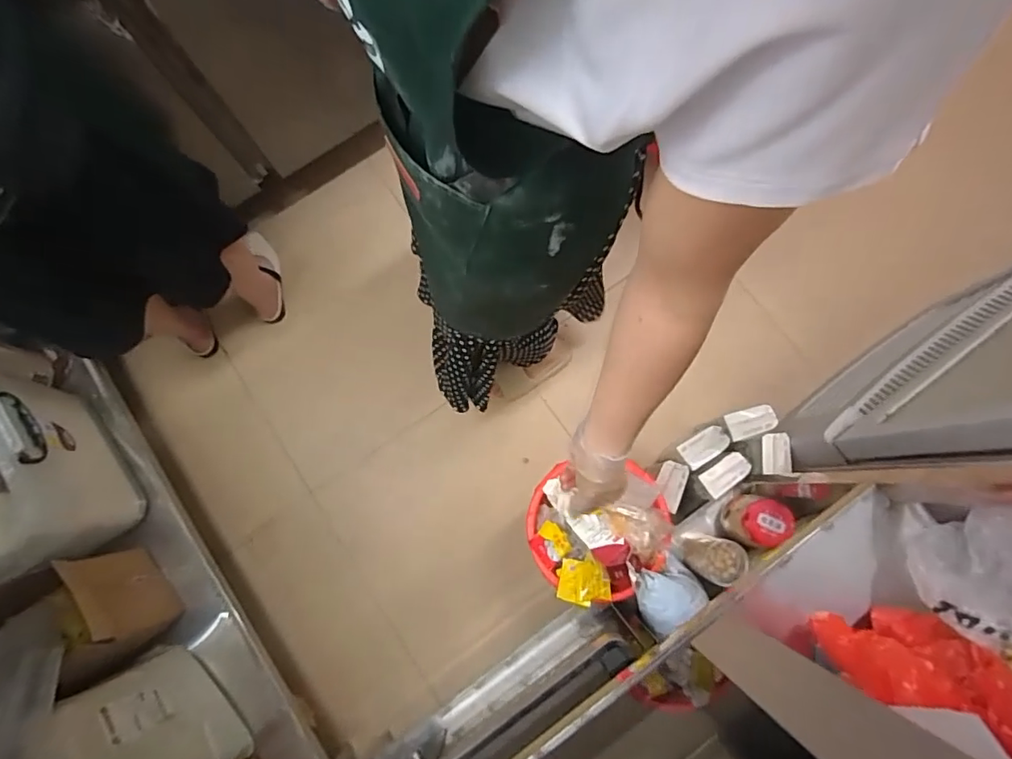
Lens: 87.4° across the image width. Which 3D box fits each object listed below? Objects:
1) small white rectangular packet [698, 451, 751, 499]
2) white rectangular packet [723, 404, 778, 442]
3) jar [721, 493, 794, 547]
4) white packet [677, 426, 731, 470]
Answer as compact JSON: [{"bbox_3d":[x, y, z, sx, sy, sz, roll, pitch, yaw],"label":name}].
[{"bbox_3d":[0.462,0.198,1.111,0.102,0.012,0.054,-38,56,5],"label":"small white rectangular packet"},{"bbox_3d":[0.518,0.088,1.116,0.101,0.022,0.057,-16,79,-2],"label":"white rectangular packet"},{"bbox_3d":[0.488,0.279,1.051,0.083,0.156,0.097,14,79,4],"label":"jar"},{"bbox_3d":[0.419,0.143,1.122,0.105,0.022,0.057,-31,80,-5],"label":"white packet"}]

